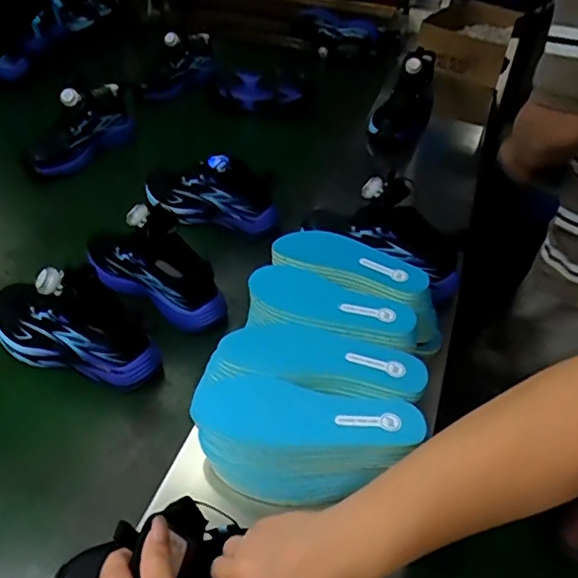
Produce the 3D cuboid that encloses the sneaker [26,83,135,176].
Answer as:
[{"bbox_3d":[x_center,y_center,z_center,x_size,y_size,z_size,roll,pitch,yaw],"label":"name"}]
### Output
[{"bbox_3d":[-0.347,-0.272,0.948,0.084,0.098,0.207,20,49,8],"label":"sneaker"}]

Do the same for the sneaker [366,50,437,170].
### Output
[{"bbox_3d":[0.215,-0.340,1.042,0.093,0.096,0.220,23,88,19],"label":"sneaker"}]

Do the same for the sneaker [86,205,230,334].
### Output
[{"bbox_3d":[-0.170,-0.041,0.709,0.206,0.113,0.070,33,52,19],"label":"sneaker"}]

